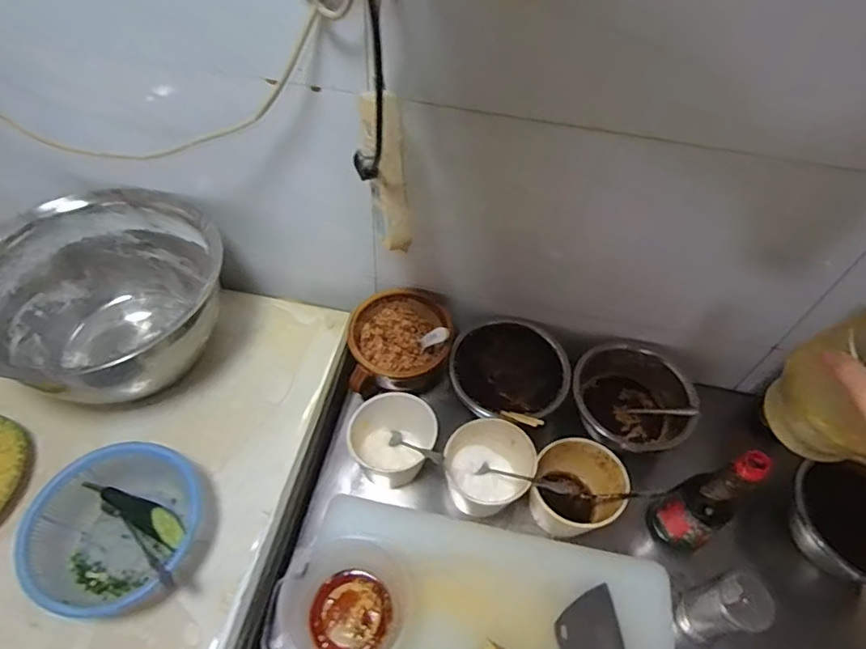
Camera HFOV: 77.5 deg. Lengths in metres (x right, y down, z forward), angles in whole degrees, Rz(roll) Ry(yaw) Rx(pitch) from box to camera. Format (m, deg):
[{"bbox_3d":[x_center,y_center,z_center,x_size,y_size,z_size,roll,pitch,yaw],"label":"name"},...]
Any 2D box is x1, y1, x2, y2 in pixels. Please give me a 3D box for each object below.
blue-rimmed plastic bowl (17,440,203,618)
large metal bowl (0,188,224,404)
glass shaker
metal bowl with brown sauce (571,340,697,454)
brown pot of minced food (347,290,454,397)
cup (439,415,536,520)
[{"bbox_3d":[-0.352,0.230,0.606,0.173,0.072,0.181,1,53,-2],"label":"blue-rimmed plastic bowl"},{"bbox_3d":[-0.432,-0.028,0.741,0.298,0.190,0.277,1,53,-2],"label":"large metal bowl"},{"bbox_3d":[0.338,0.332,0.631,0.058,0.122,0.056,1,53,-2],"label":"glass shaker"},{"bbox_3d":[0.290,0.110,0.796,0.172,0.083,0.152,16,54,9],"label":"metal bowl with brown sauce"},{"bbox_3d":[-0.051,0.031,0.817,0.144,0.124,0.133,1,53,-2],"label":"brown pot of minced food"},{"bbox_3d":[0.070,0.191,0.737,0.110,0.108,0.109,1,53,-2],"label":"cup"}]

